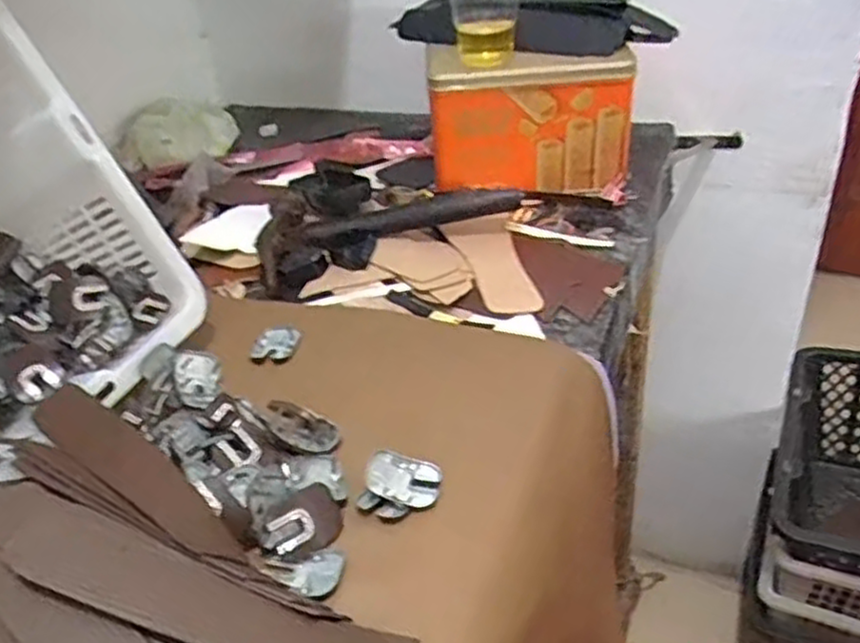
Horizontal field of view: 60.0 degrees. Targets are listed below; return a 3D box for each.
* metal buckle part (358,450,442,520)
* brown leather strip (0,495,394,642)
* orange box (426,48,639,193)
[{"bbox_3d":[-0.016,0.087,0.396,0.039,0.013,0.039,3,35,13],"label":"metal buckle part"},{"bbox_3d":[-0.090,0.118,0.310,0.176,0.008,0.039,21,33,4],"label":"brown leather strip"},{"bbox_3d":[0.094,-0.187,0.704,0.182,0.129,0.075,-2,43,7],"label":"orange box"}]

